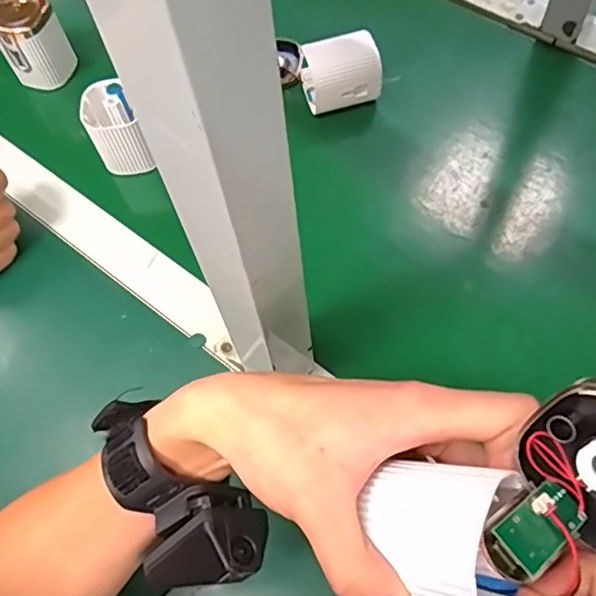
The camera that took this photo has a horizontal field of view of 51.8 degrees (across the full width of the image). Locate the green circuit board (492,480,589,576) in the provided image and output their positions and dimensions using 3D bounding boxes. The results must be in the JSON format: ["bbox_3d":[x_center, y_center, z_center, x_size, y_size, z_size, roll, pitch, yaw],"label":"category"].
[{"bbox_3d":[0.081,0.074,0.201,0.036,0.006,0.017,-17,59,-39],"label":"green circuit board"}]

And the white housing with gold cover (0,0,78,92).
[{"bbox_3d":[-0.258,-0.249,0.597,0.059,0.078,0.058,-29,65,-11],"label":"white housing with gold cover"}]

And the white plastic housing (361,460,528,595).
[{"bbox_3d":[0.051,0.087,0.218,0.061,0.039,0.052,12,65,9],"label":"white plastic housing"}]

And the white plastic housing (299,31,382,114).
[{"bbox_3d":[0.039,-0.202,0.559,0.067,0.059,0.047,-10,63,-1],"label":"white plastic housing"}]

